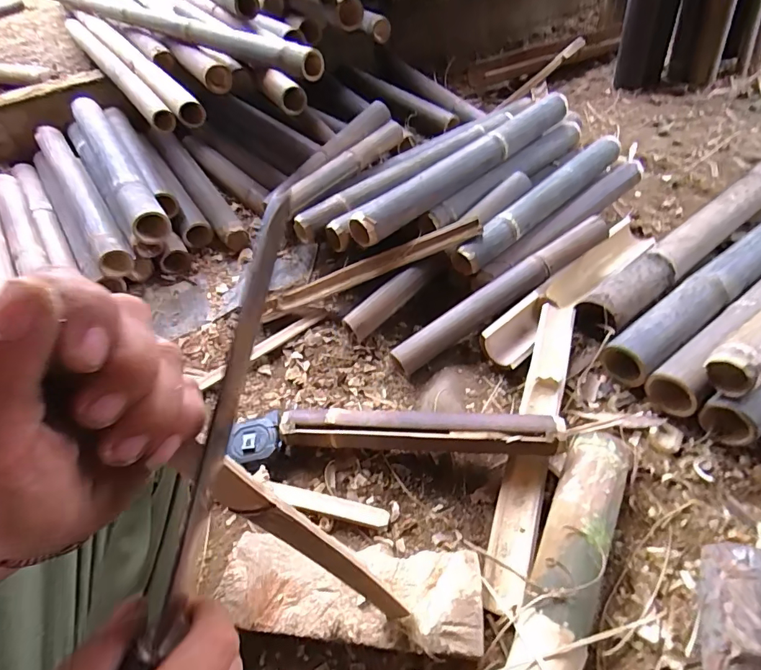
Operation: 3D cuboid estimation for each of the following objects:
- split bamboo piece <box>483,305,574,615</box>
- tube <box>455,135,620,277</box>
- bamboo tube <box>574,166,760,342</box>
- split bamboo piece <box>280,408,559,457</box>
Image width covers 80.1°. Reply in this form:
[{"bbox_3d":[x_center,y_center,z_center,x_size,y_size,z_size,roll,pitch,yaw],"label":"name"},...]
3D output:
[{"bbox_3d":[0.220,0.139,0.648,0.050,0.041,0.467,14,52,18],"label":"split bamboo piece"},{"bbox_3d":[0.325,-0.267,0.903,0.483,0.065,0.055,-36,55,-23],"label":"tube"},{"bbox_3d":[0.627,-0.201,0.892,0.729,0.069,0.085,-34,55,-22],"label":"bamboo tube"},{"bbox_3d":[0.046,0.130,0.629,0.383,0.042,0.057,3,49,7],"label":"split bamboo piece"}]

